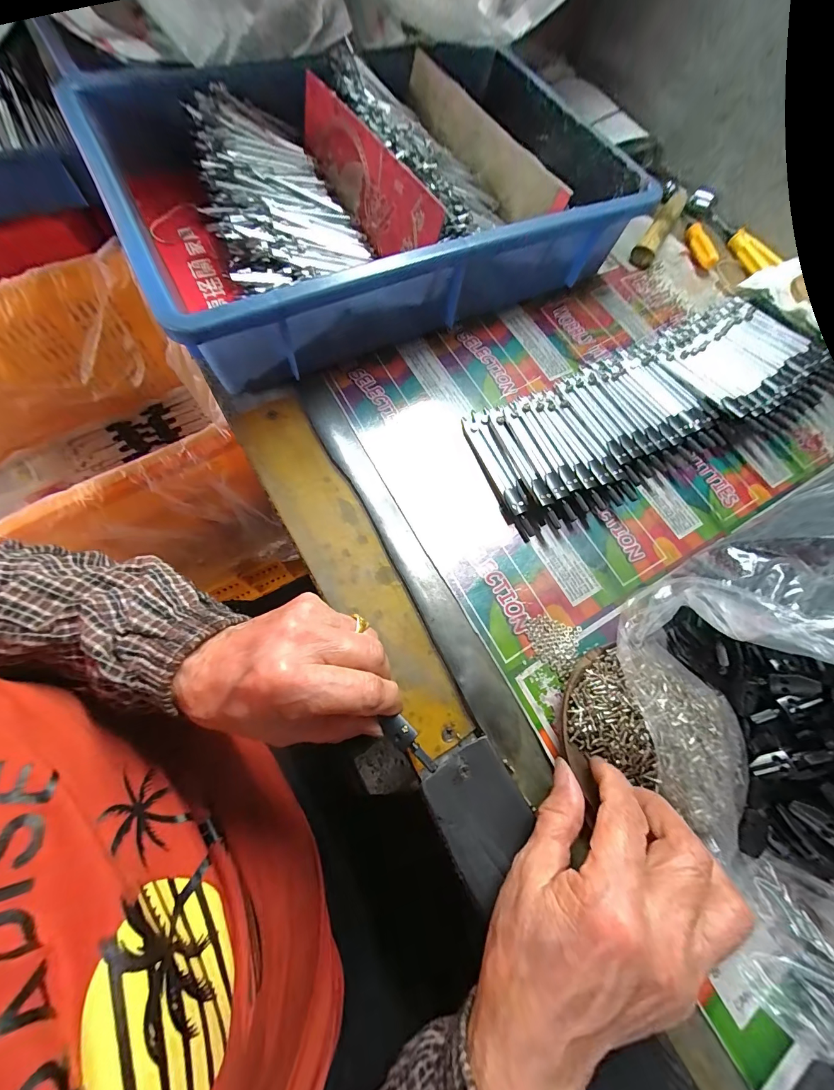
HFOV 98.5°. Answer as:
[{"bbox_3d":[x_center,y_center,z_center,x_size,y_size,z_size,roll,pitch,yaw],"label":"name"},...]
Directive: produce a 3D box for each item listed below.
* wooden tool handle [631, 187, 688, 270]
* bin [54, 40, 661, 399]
[{"bbox_3d":[0.279,-0.365,0.413,0.024,0.024,0.132,31,70,11],"label":"wooden tool handle"},{"bbox_3d":[-0.044,-0.345,0.354,0.436,0.104,0.334,-27,75,-14],"label":"bin"}]

